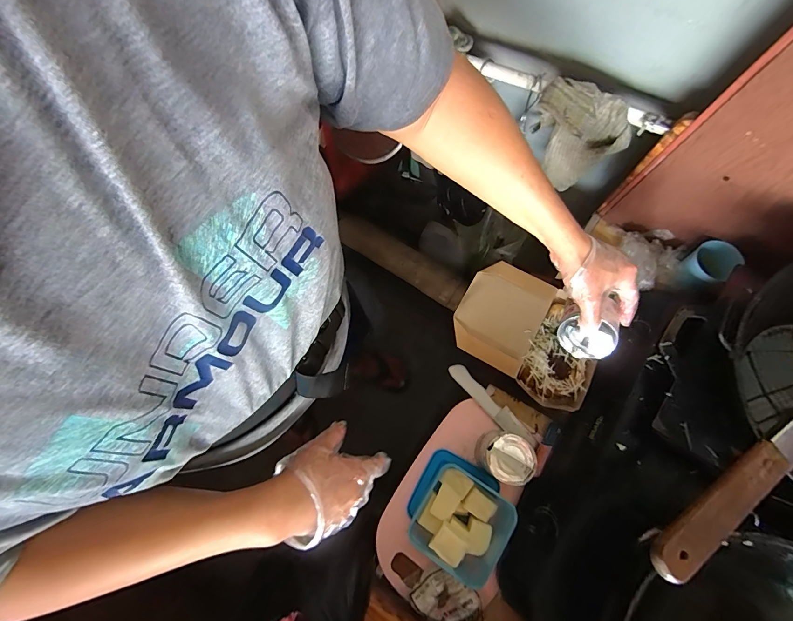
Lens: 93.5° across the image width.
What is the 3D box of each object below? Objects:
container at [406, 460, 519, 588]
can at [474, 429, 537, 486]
[{"bbox_3d":[0.106,0.329,0.586,0.135,0.081,0.137,29,77,10],"label":"container"},{"bbox_3d":[0.171,0.234,0.601,0.073,0.101,0.068,-1,74,2],"label":"can"}]

